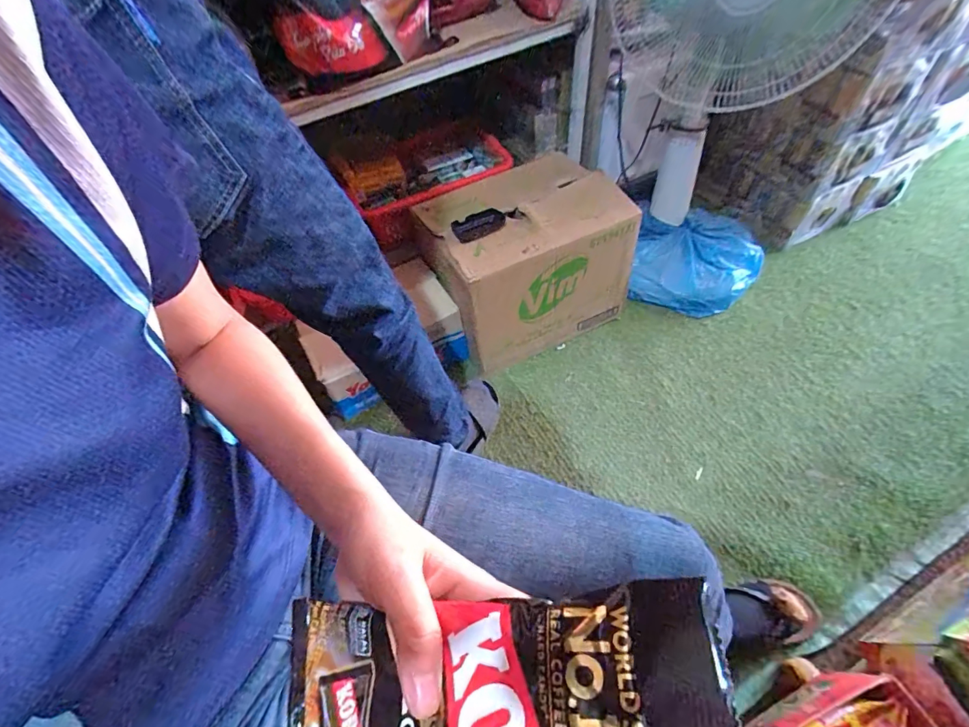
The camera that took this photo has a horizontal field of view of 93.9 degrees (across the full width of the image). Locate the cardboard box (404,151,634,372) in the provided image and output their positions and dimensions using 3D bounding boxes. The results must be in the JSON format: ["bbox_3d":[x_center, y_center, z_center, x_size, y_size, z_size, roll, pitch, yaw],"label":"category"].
[{"bbox_3d":[0.096,-0.230,1.075,0.423,0.340,0.318,-25,56,-13],"label":"cardboard box"}]

